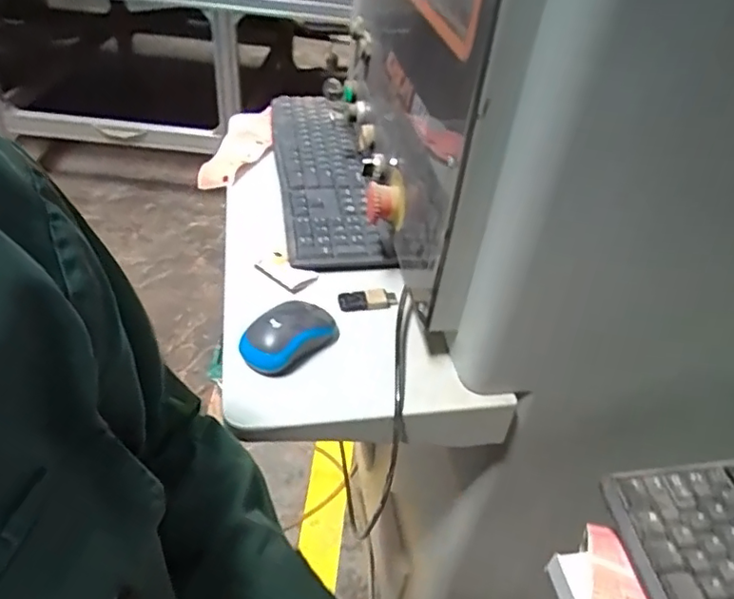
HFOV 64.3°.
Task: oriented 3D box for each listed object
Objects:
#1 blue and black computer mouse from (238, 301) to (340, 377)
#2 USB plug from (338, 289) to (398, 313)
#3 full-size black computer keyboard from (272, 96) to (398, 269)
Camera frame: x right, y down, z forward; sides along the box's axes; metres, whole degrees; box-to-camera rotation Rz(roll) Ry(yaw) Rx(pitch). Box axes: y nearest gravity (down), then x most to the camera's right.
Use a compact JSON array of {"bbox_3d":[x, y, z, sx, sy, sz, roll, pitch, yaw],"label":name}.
[{"bbox_3d":[-0.071,0.033,0.541,0.094,0.042,0.051,-29,53,-34],"label":"blue and black computer mouse"},{"bbox_3d":[0.000,0.000,0.607,0.059,0.013,0.023,-4,42,-12],"label":"USB plug"},{"bbox_3d":[-0.061,-0.181,0.774,0.112,0.031,0.408,-7,44,-8],"label":"full-size black computer keyboard"}]

